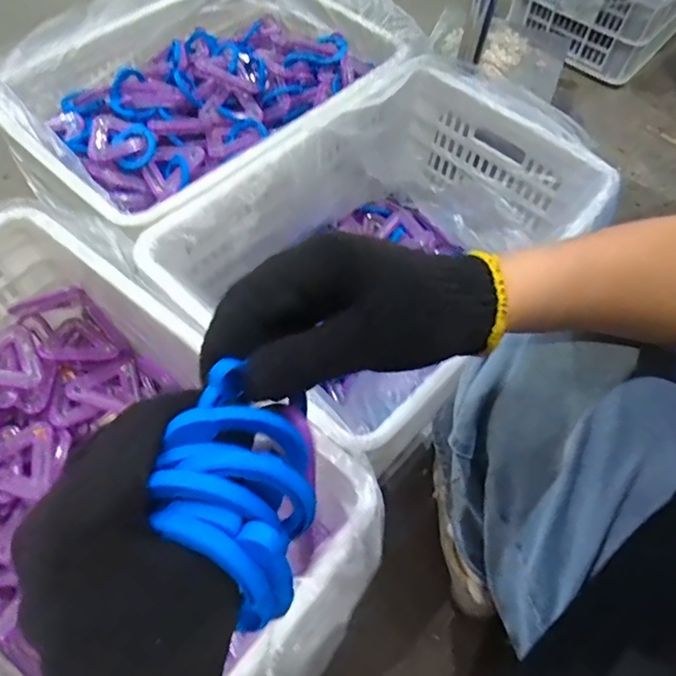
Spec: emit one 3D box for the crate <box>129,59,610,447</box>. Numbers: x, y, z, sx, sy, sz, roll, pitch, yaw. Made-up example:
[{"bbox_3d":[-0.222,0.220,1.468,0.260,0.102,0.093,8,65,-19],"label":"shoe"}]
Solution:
[{"bbox_3d":[0.069,-0.112,0.734,0.364,0.215,0.538,38,65,18],"label":"crate"}]

